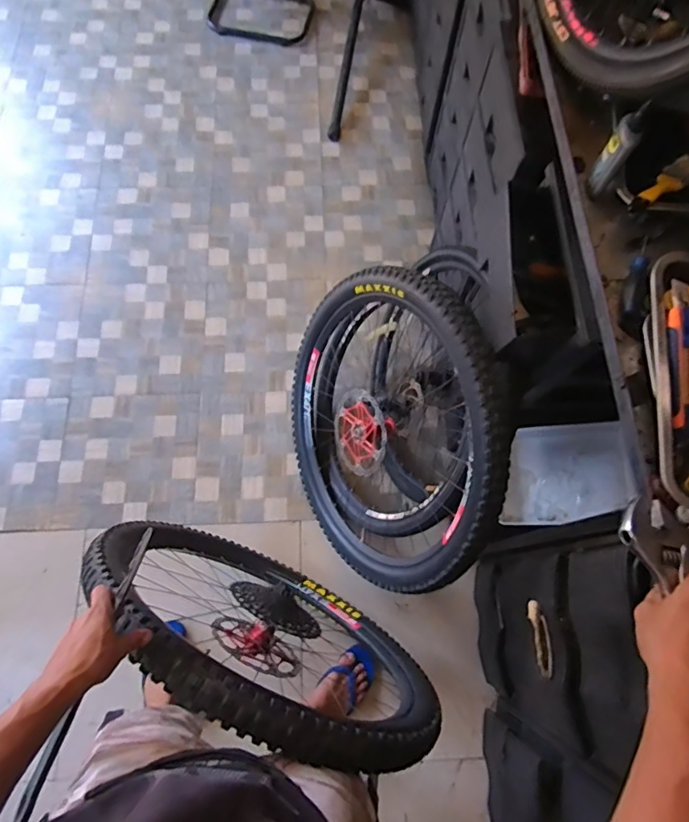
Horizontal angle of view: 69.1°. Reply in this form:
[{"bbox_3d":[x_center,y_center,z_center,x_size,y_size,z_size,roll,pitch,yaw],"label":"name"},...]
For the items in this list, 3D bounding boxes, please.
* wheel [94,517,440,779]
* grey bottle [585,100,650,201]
[{"bbox_3d":[-0.144,0.413,0.980,0.665,0.678,0.183,28,73,7],"label":"wheel"},{"bbox_3d":[0.381,-0.362,0.703,0.038,0.121,0.043,34,74,9],"label":"grey bottle"}]

